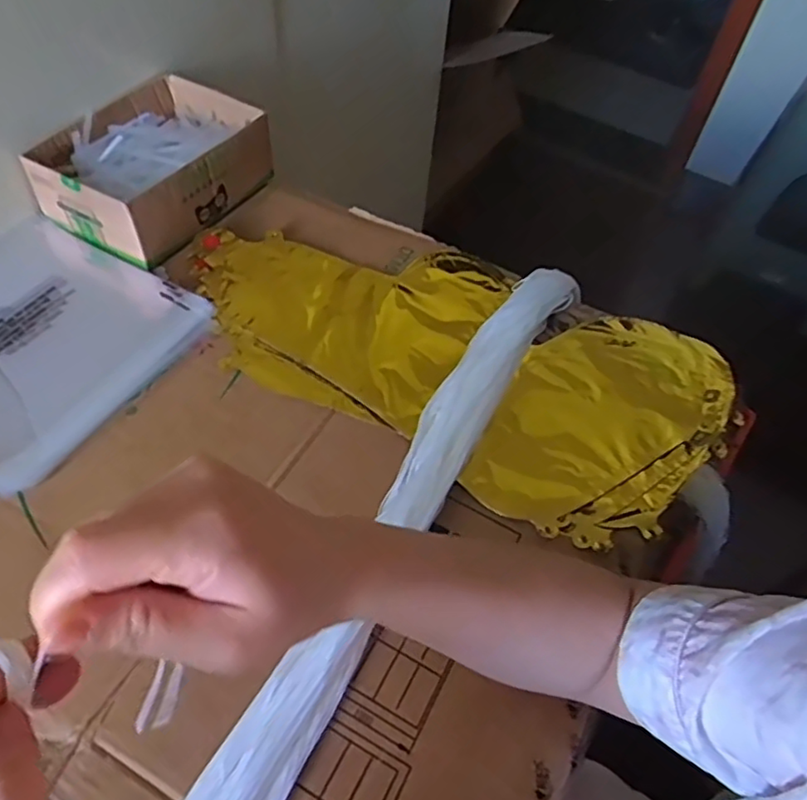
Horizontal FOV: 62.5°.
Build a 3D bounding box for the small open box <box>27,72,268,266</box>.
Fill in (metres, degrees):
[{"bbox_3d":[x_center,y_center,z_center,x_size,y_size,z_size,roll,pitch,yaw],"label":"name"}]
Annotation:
[{"bbox_3d":[-0.231,-0.222,0.623,0.147,0.065,0.194,24,54,12],"label":"small open box"}]

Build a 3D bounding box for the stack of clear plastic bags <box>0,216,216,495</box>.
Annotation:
[{"bbox_3d":[-0.302,-0.054,0.528,0.223,0.010,0.215,28,55,15],"label":"stack of clear plastic bags"}]

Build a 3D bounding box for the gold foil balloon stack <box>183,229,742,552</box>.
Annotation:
[{"bbox_3d":[0.041,-0.044,0.570,0.465,0.033,0.244,23,54,12],"label":"gold foil balloon stack"}]

